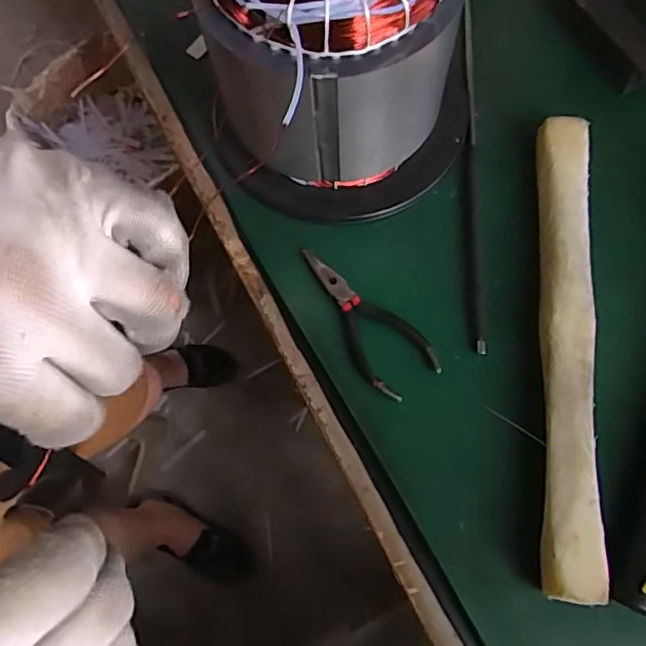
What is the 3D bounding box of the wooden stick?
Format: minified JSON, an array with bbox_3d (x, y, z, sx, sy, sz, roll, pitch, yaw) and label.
[{"bbox_3d":[0.158,0.005,0.367,0.031,0.036,0.316,6,72,4],"label":"wooden stick"}]

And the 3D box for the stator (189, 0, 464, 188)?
[{"bbox_3d":[0.007,-0.187,0.352,0.136,0.134,0.142,8,72,5],"label":"stator"}]

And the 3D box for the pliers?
[{"bbox_3d":[0.029,-0.007,0.396,0.047,0.010,0.125,-32,73,-8],"label":"pliers"}]

